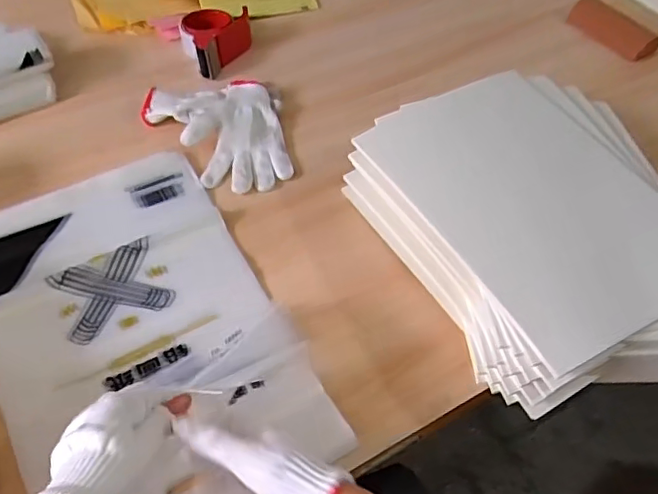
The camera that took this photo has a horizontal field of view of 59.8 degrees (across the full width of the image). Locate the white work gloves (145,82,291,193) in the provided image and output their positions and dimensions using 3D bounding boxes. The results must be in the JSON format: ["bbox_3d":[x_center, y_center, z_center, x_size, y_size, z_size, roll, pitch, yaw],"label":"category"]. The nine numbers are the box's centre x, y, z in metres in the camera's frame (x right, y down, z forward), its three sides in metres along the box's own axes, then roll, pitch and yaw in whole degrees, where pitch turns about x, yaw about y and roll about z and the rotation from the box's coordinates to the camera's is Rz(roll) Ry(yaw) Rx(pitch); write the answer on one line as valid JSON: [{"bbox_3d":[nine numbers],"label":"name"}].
[{"bbox_3d":[-0.162,-0.164,0.825,0.194,0.040,0.202,-7,54,-9],"label":"white work gloves"}]

